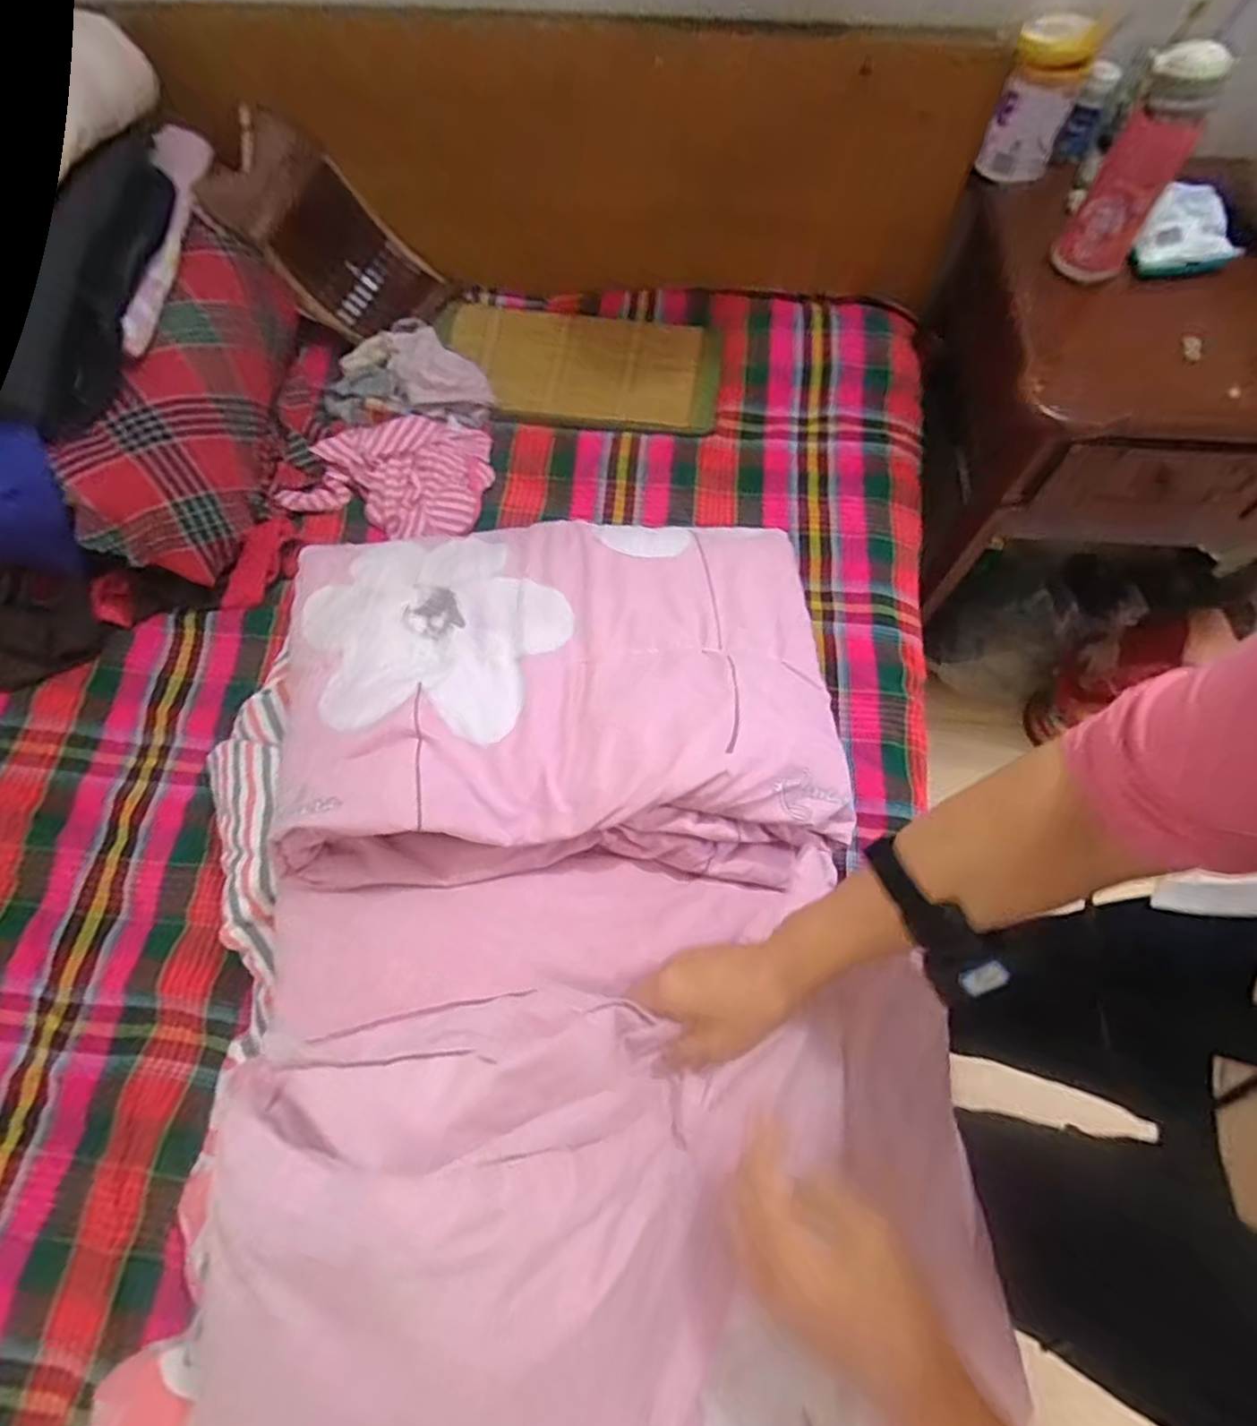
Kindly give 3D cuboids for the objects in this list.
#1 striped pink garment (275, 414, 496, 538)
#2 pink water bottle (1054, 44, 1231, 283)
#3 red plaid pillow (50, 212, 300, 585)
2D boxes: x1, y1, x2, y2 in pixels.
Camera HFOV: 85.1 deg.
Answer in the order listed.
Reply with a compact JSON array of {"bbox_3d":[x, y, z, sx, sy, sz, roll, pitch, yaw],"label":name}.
[{"bbox_3d":[-0.348,-0.357,1.018,0.279,0.055,0.229,14,67,8],"label":"striped pink garment"},{"bbox_3d":[0.570,-0.606,0.781,0.081,0.222,0.064,39,73,15],"label":"pink water bottle"},{"bbox_3d":[-0.594,-0.414,0.950,0.153,0.202,0.480,0,67,1],"label":"red plaid pillow"}]

